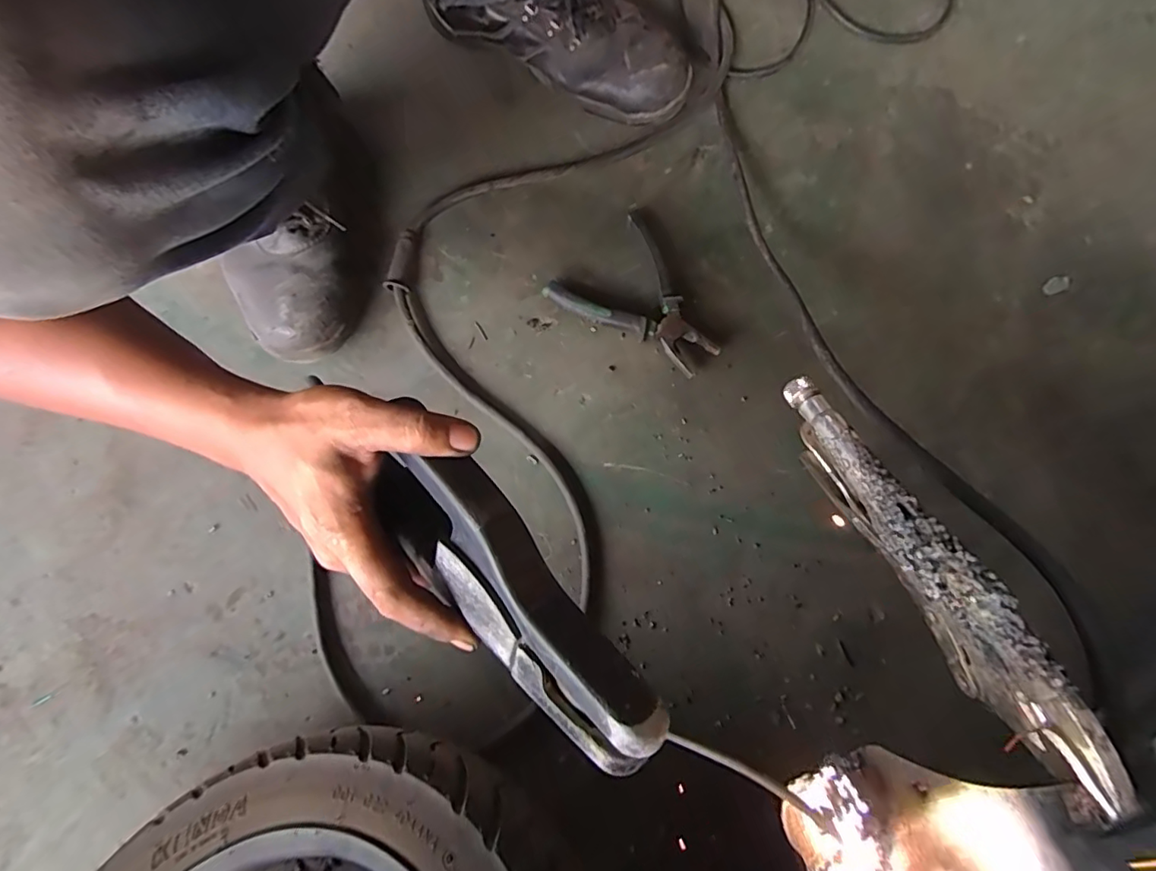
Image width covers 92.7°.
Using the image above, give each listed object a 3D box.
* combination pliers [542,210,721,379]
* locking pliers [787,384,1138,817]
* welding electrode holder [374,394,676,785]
[{"bbox_3d":[0.065,-0.125,0.538,0.120,0.023,0.157,-43,83,-8],"label":"combination pliers"},{"bbox_3d":[0.158,0.059,0.264,0.018,0.058,0.213,-16,47,-4],"label":"locking pliers"},{"bbox_3d":[-0.032,0.072,0.256,0.054,0.034,0.175,-44,67,-8],"label":"welding electrode holder"}]

